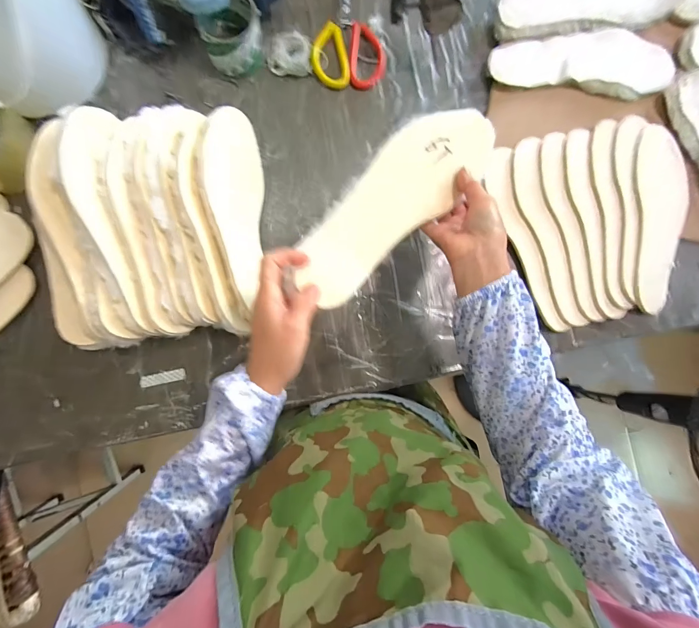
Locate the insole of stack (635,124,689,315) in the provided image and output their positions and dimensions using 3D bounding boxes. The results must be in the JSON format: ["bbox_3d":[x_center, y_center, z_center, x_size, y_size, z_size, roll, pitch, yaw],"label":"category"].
[{"bbox_3d":[0.466,-0.141,0.505,0.080,0.015,0.273,3,87,-5],"label":"insole of stack"}]

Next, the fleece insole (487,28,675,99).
[{"bbox_3d":[0.347,-0.382,0.511,0.264,0.030,0.092,5,87,-4],"label":"fleece insole"}]

